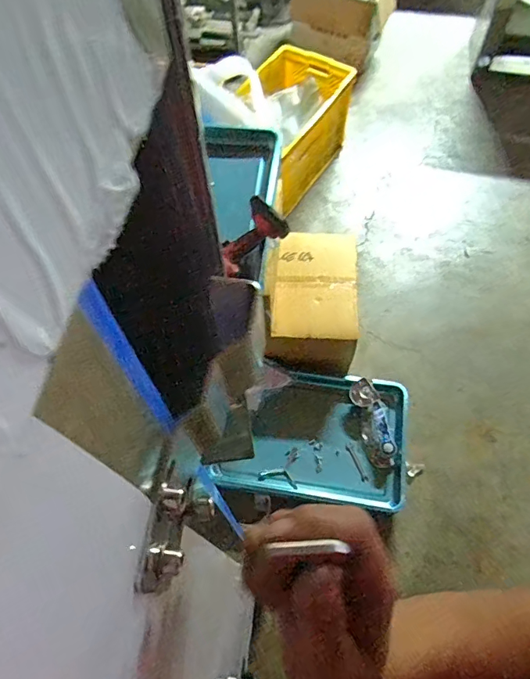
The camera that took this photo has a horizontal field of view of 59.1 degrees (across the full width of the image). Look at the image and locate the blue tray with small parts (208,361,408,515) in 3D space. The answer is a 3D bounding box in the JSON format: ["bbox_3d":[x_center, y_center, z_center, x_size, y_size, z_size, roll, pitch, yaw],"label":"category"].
[{"bbox_3d":[0.158,0.281,1.383,0.530,0.082,0.364,6,63,4],"label":"blue tray with small parts"}]

